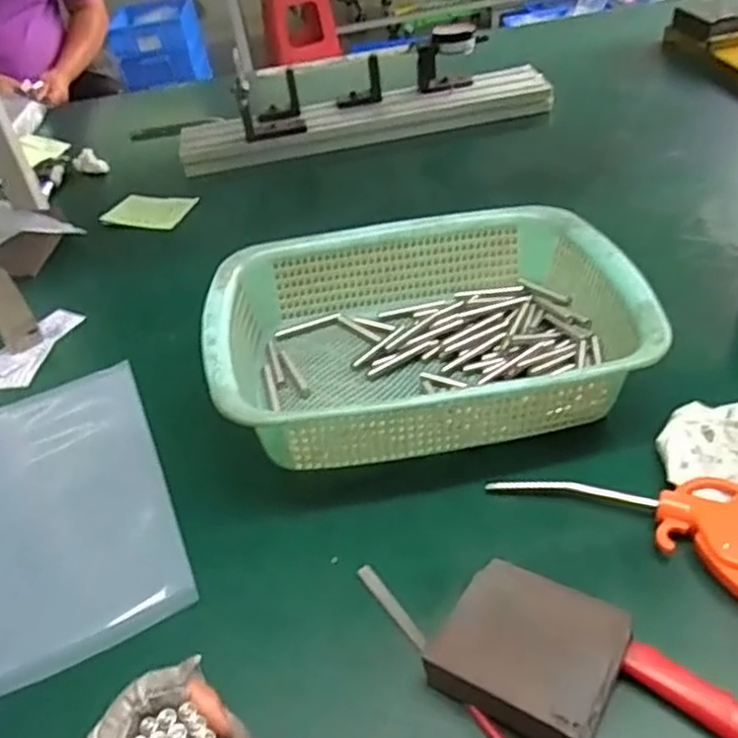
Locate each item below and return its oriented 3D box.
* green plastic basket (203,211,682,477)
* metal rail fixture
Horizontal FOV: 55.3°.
[{"bbox_3d":[0.039,-0.029,0.517,0.294,0.084,0.216,-11,42,-1],"label":"green plastic basket"},{"bbox_3d":[-0.009,-0.348,0.910,0.481,0.091,0.106,-14,42,-4],"label":"metal rail fixture"}]

